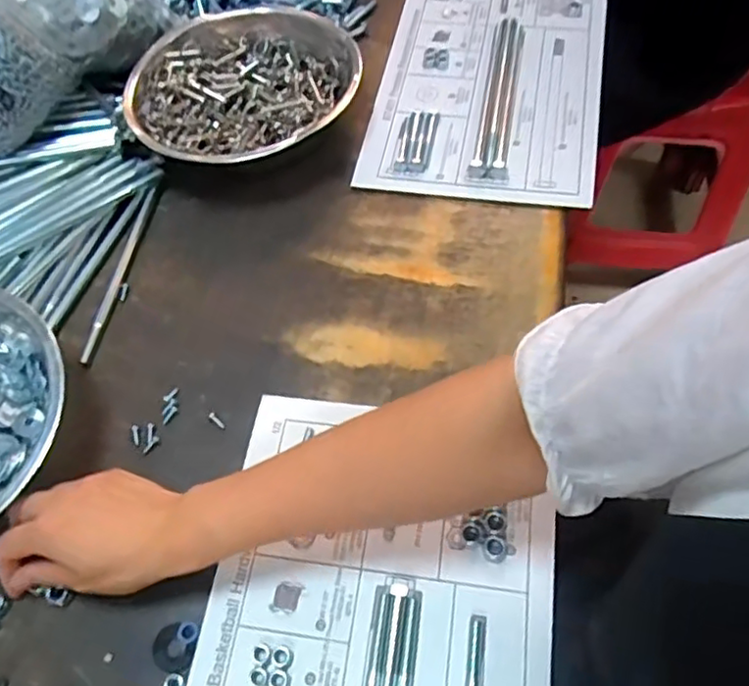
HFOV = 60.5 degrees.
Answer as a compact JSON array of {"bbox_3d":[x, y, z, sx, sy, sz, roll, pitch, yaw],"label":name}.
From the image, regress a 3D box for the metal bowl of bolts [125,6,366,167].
[{"bbox_3d":[-0.126,-0.246,0.641,0.216,0.064,0.199,-1,60,3],"label":"metal bowl of bolts"}]

